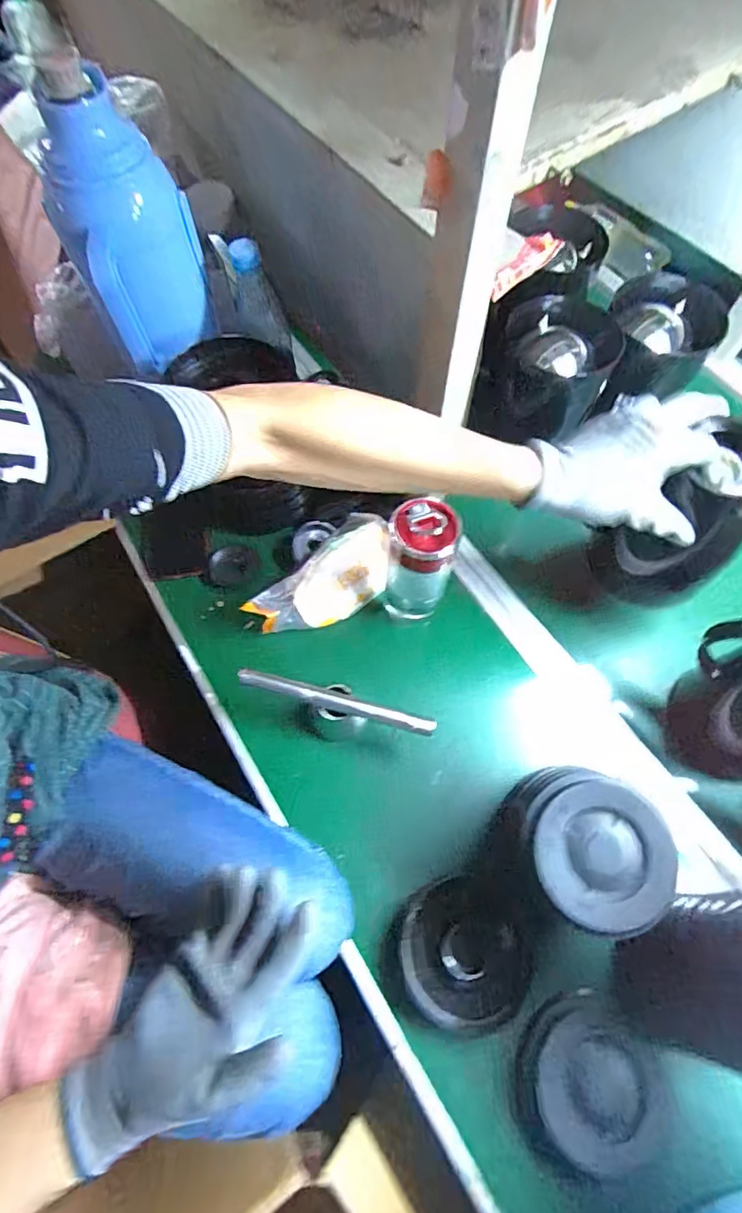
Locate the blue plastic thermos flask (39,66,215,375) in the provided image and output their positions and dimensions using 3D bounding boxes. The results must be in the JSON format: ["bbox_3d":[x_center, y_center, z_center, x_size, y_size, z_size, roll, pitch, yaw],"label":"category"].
[{"bbox_3d":[-0.225,-0.342,0.507,0.117,0.214,0.091,-23,67,-12],"label":"blue plastic thermos flask"}]

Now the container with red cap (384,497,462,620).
[{"bbox_3d":[0.049,-0.039,0.548,0.064,0.165,0.060,1,64,-1],"label":"container with red cap"}]

